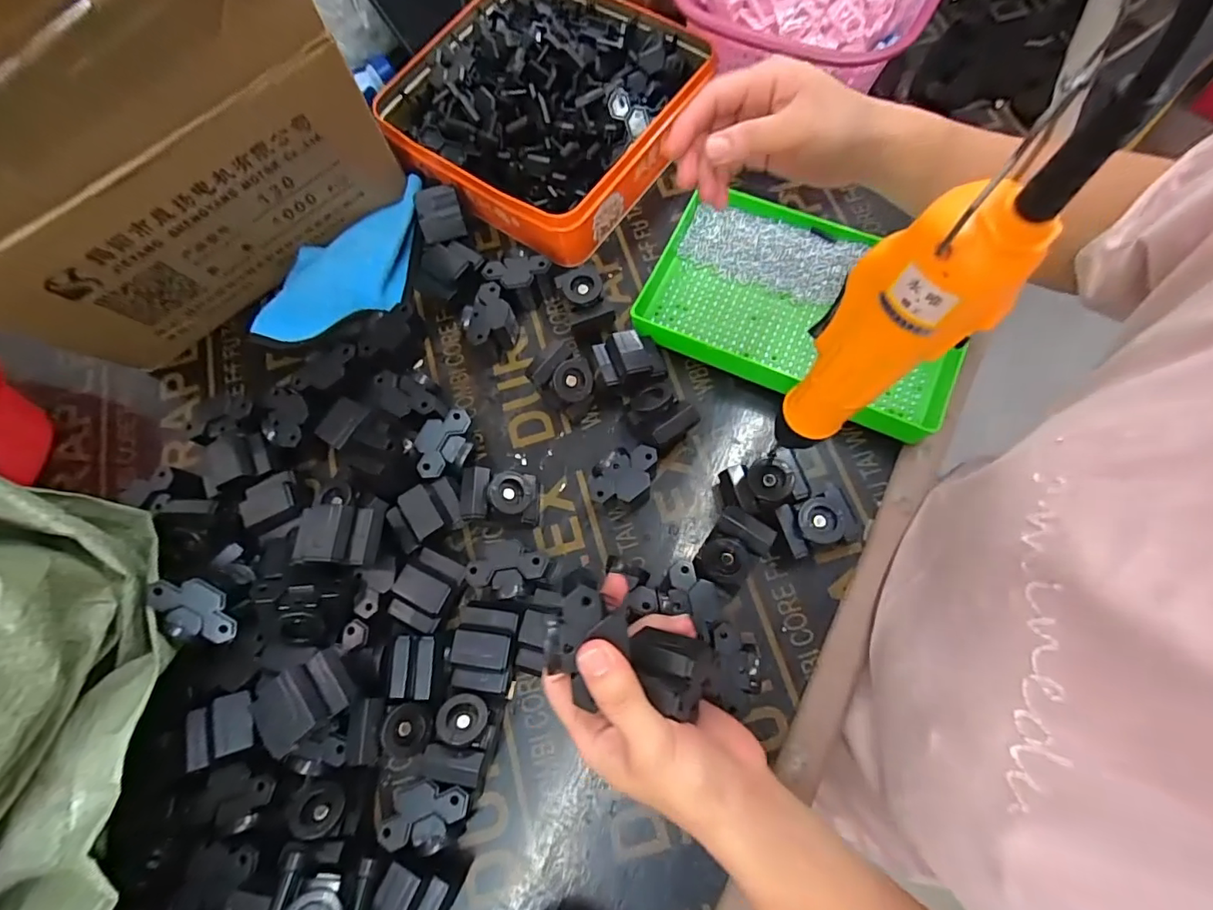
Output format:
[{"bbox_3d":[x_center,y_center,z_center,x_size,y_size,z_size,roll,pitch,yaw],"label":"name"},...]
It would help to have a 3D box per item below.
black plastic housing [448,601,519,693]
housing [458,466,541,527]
[{"bbox_3d":[-0.083,0.129,0.355,0.038,0.021,0.057,5,73,5],"label":"black plastic housing"},{"bbox_3d":[-0.079,0.033,0.396,0.055,0.045,0.039,3,72,5],"label":"housing"}]

